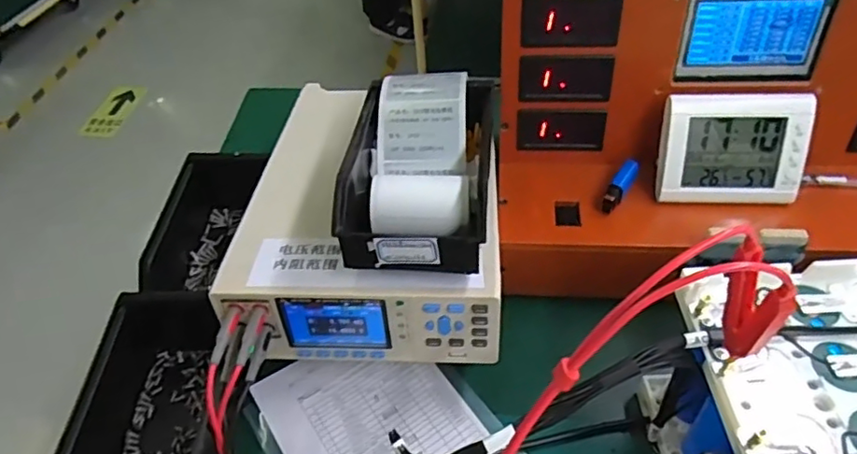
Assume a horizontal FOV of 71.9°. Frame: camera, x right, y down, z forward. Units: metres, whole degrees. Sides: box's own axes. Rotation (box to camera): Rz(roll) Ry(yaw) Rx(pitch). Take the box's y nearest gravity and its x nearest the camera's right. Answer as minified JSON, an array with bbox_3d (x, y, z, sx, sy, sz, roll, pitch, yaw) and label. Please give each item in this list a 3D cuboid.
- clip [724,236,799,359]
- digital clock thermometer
[{"bbox_3d":[0.159,0.040,0.292,0.011,0.069,0.038,-8,48,-2],"label":"clip"},{"bbox_3d":[0.251,-0.065,0.494,0.112,0.091,0.026,2,23,7],"label":"digital clock thermometer"}]

